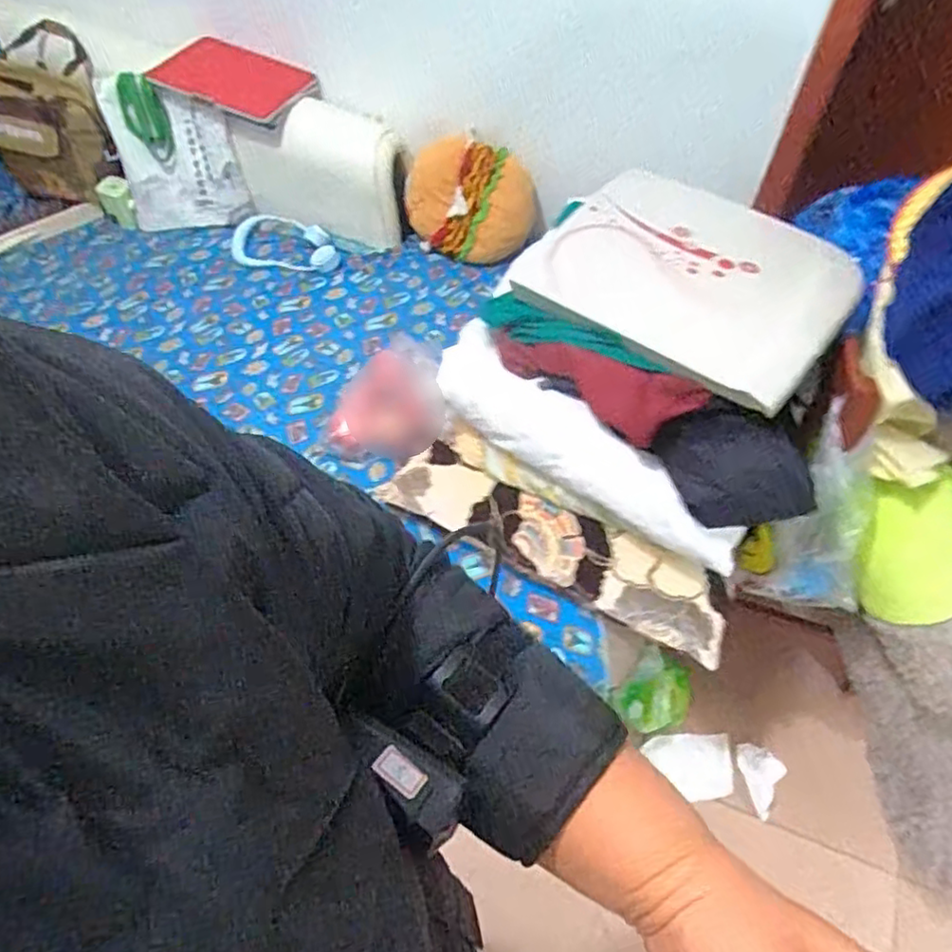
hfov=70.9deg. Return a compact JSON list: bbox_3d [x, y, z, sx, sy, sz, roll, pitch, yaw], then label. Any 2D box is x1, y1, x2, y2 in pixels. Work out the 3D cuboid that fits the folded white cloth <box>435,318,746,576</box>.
[{"bbox_3d":[0.127,-0.027,0.949,0.104,0.123,0.507,-39,65,-24],"label":"folded white cloth"}]

